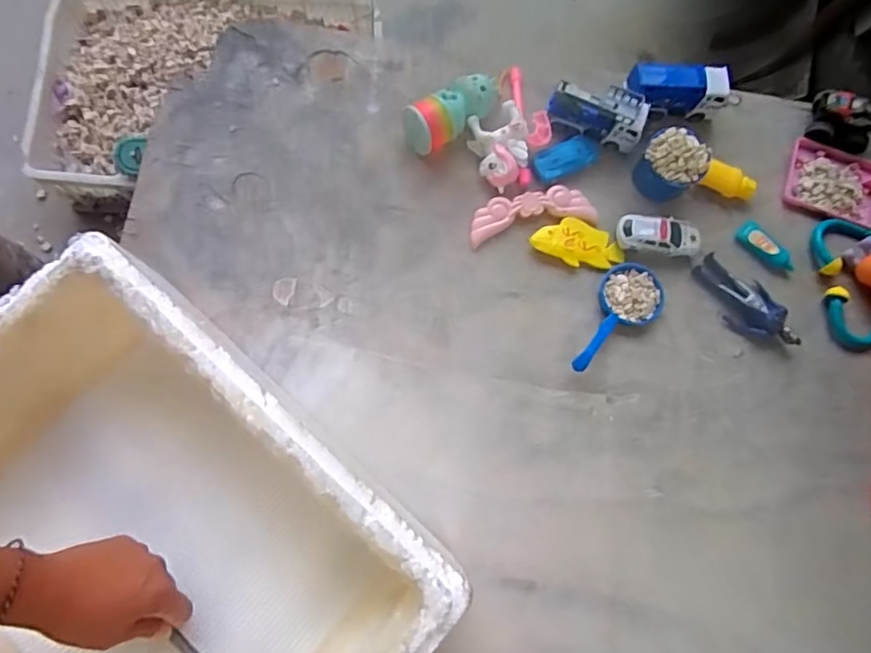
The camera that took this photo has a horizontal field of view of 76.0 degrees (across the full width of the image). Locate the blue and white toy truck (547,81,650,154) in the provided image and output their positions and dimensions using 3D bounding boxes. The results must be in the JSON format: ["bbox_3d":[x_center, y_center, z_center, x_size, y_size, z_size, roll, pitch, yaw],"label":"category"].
[{"bbox_3d":[0.180,-0.237,0.621,0.104,0.057,0.040,24,76,4],"label":"blue and white toy truck"}]

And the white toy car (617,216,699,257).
[{"bbox_3d":[0.240,-0.097,0.602,0.086,0.027,0.039,11,76,1],"label":"white toy car"}]

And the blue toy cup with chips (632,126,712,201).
[{"bbox_3d":[0.252,-0.172,0.601,0.061,0.063,0.051,43,78,8],"label":"blue toy cup with chips"}]

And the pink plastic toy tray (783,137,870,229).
[{"bbox_3d":[0.447,-0.159,0.627,0.100,0.015,0.081,22,76,4],"label":"pink plastic toy tray"}]

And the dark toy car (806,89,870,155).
[{"bbox_3d":[0.453,-0.228,0.617,0.074,0.040,0.043,26,77,5],"label":"dark toy car"}]

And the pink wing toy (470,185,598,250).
[{"bbox_3d":[0.105,-0.126,0.617,0.140,0.014,0.045,-13,77,-5],"label":"pink wing toy"}]

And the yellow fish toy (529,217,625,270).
[{"bbox_3d":[0.157,-0.090,0.609,0.100,0.014,0.050,20,76,3],"label":"yellow fish toy"}]

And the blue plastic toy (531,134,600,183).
[{"bbox_3d":[0.149,-0.189,0.626,0.080,0.020,0.037,-29,78,-8],"label":"blue plastic toy"}]

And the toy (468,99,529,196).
[{"bbox_3d":[0.074,-0.198,0.619,0.058,0.044,0.081,-18,77,-6],"label":"toy"}]

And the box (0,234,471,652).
[{"bbox_3d":[-0.228,0.174,0.449,0.411,0.141,0.299,42,78,8],"label":"box"}]

